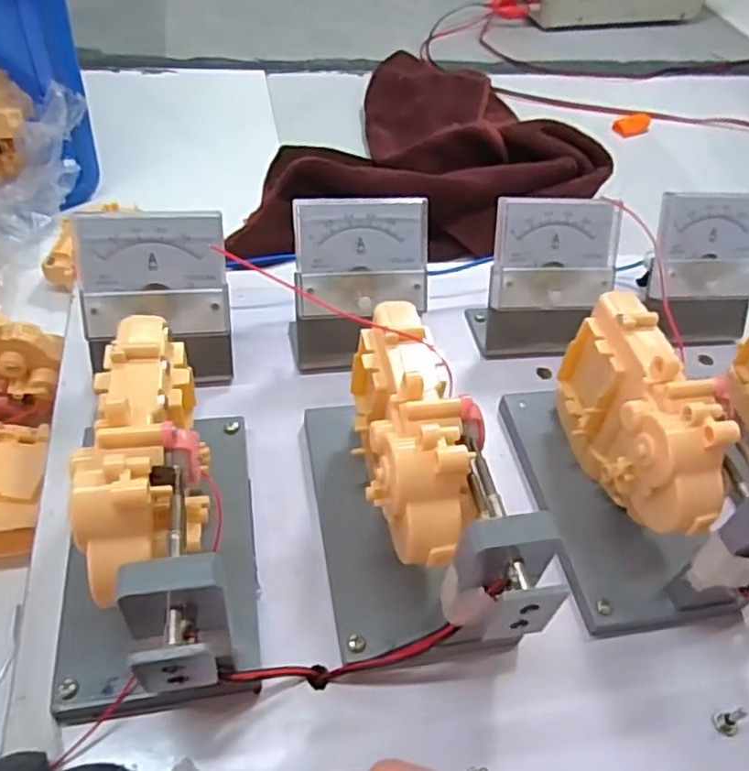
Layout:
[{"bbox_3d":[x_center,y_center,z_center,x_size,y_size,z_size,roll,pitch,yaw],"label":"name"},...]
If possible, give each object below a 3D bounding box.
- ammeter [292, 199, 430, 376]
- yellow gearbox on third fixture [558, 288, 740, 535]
[{"bbox_3d":[-0.007,-0.049,0.333,0.067,0.071,0.042,-7,49,-13],"label":"ammeter"},{"bbox_3d":[0.109,0.018,0.280,0.033,0.078,0.097,0,48,-7],"label":"yellow gearbox on third fixture"}]

